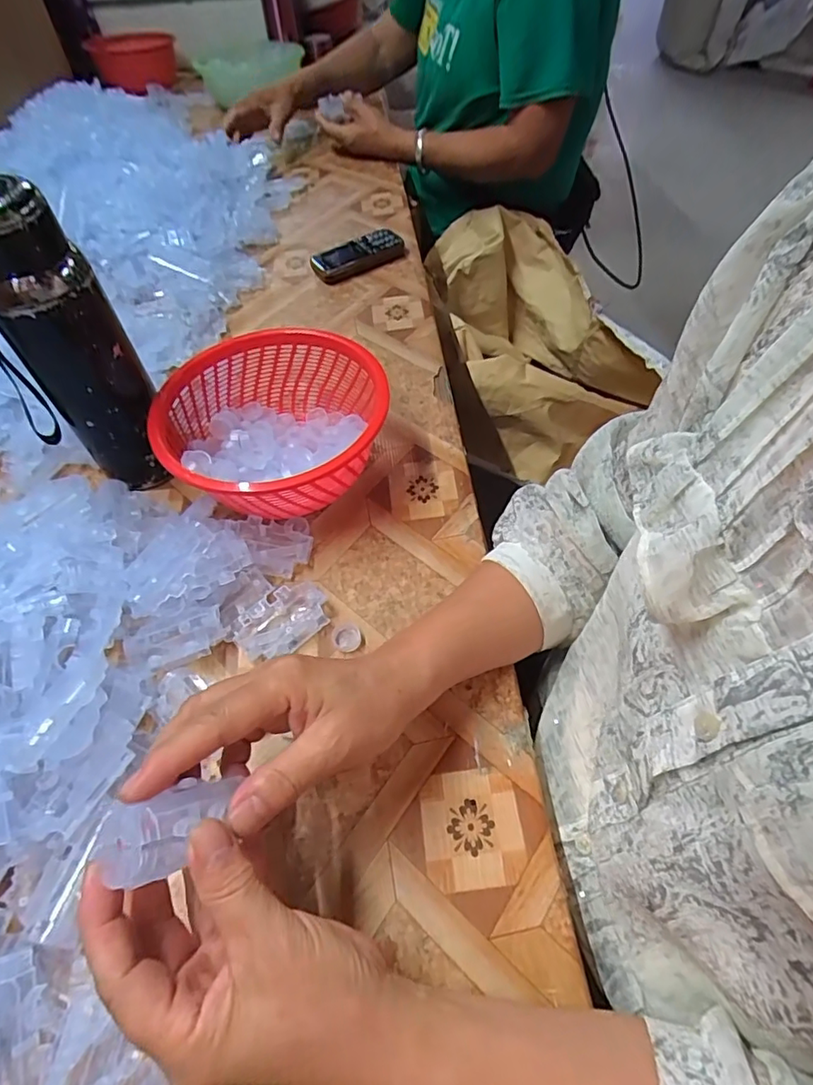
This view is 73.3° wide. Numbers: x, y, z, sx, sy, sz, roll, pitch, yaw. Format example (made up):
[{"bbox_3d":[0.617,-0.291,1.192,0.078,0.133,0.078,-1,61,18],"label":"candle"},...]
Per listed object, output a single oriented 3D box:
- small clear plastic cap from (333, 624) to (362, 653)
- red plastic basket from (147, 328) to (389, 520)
[{"bbox_3d":[-0.043,0.068,0.393,0.020,0.004,0.021,-1,55,2],"label":"small clear plastic cap"},{"bbox_3d":[-0.106,-0.089,0.457,0.174,0.081,0.171,-1,55,2],"label":"red plastic basket"}]

